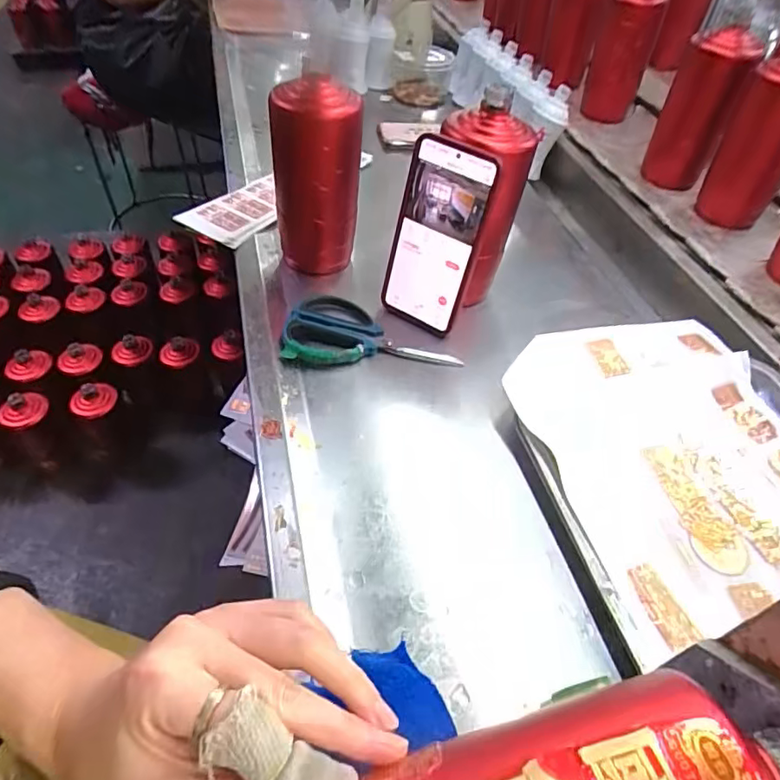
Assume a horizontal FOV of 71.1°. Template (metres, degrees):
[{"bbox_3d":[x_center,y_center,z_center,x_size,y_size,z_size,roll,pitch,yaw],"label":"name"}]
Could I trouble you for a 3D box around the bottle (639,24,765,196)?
[{"bbox_3d":[0.391,-0.353,0.705,0.075,0.181,0.074,21,49,13],"label":"bottle"}]

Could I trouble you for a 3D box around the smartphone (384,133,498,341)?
[{"bbox_3d":[0.039,-0.137,0.500,0.084,0.166,0.016,29,37,20],"label":"smartphone"}]

